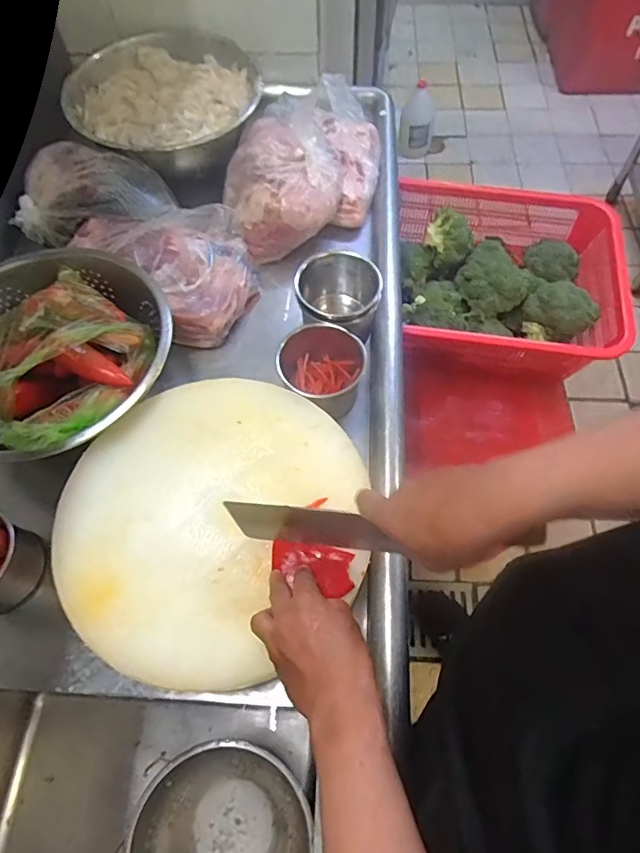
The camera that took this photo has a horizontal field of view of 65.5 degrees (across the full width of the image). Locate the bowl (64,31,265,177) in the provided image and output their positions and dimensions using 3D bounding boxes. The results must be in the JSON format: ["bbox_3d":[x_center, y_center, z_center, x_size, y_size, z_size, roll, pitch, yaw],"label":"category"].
[{"bbox_3d":[-0.282,-0.586,0.921,0.330,0.104,0.301,-1,63,1],"label":"bowl"}]

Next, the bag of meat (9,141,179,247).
[{"bbox_3d":[-0.379,-0.396,0.832,0.241,0.092,0.108,-8,63,-3],"label":"bag of meat"}]

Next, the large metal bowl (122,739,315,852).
[{"bbox_3d":[-0.133,0.597,0.713,0.251,0.126,0.247,-1,63,1],"label":"large metal bowl"}]

